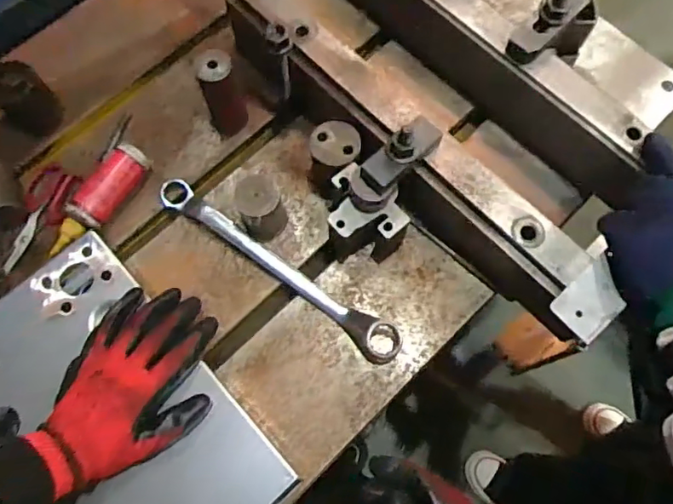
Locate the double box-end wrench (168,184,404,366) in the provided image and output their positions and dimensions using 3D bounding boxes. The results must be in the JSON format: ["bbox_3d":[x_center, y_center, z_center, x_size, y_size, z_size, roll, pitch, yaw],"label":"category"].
[{"bbox_3d":[-0.062,0.016,0.548,0.295,0.017,0.038,34,75,11],"label":"double box-end wrench"}]

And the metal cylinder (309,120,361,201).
[{"bbox_3d":[-0.002,-0.097,0.553,0.056,0.076,0.060,0,72,0],"label":"metal cylinder"}]

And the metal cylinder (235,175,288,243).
[{"bbox_3d":[-0.075,-0.045,0.542,0.044,0.063,0.046,-20,73,-6],"label":"metal cylinder"}]

